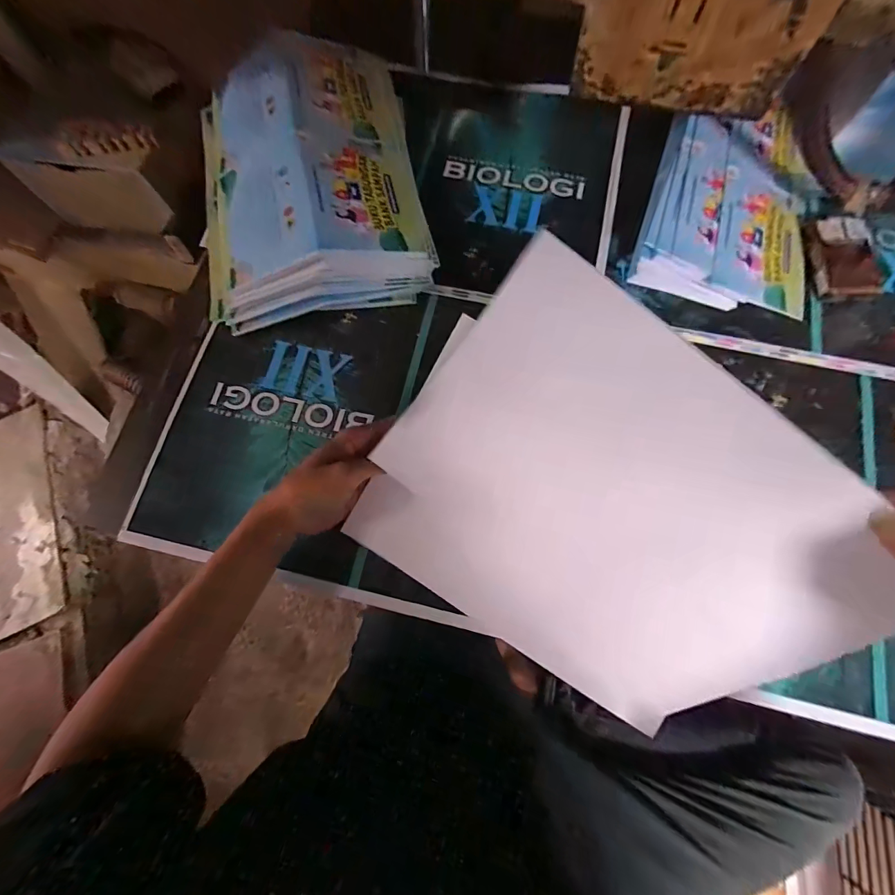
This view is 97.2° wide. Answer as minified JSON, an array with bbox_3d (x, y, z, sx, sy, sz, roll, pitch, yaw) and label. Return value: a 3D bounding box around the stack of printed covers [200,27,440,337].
[{"bbox_3d":[-0.154,-0.297,0.429,0.244,0.067,0.323,-11,75,-2],"label":"stack of printed covers"}]

